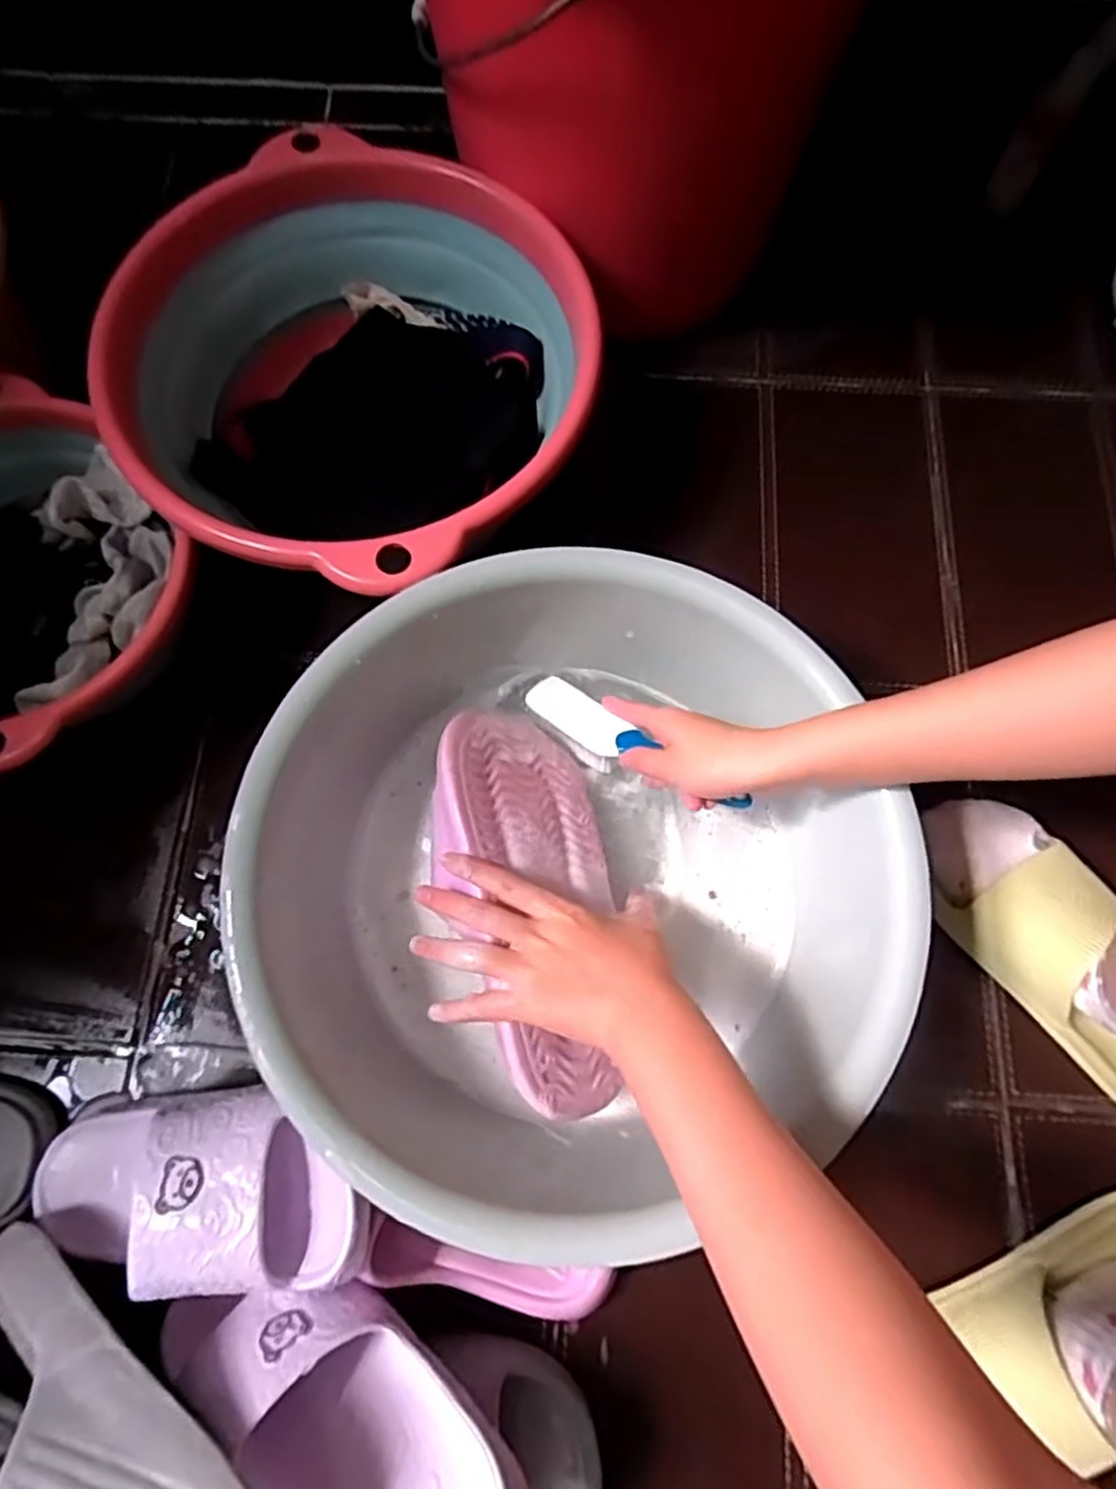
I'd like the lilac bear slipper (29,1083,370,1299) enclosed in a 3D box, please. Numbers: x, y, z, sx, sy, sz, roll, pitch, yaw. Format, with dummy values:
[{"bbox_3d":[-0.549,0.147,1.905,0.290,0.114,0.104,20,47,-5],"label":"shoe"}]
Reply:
[{"bbox_3d":[-0.223,0.256,0.427,0.238,0.065,0.099,-5,73,22],"label":"lilac bear slipper"}]

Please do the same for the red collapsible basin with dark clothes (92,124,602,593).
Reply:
[{"bbox_3d":[-0.161,-0.283,0.589,0.348,0.152,0.380,0,74,-1],"label":"red collapsible basin with dark clothes"}]

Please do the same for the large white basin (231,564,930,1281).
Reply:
[{"bbox_3d":[-0.012,0.083,0.494,0.344,0.185,0.381,9,74,2],"label":"large white basin"}]

